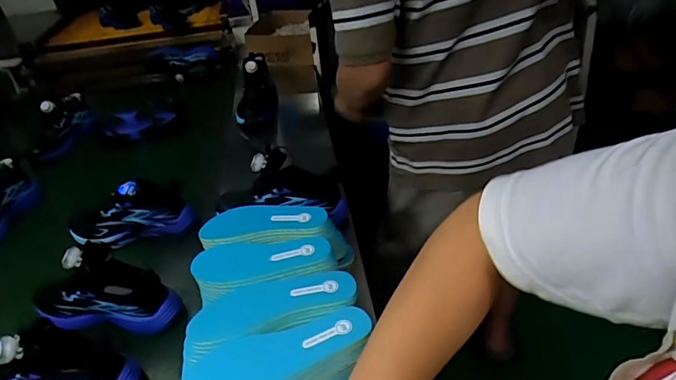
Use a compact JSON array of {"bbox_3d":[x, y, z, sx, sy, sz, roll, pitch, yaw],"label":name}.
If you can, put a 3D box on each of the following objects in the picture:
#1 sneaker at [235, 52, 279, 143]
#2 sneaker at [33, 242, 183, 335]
[{"bbox_3d":[-0.195,-0.228,1.076,0.093,0.096,0.220,-2,79,5],"label":"sneaker"},{"bbox_3d":[-0.338,0.136,0.633,0.206,0.113,0.070,8,40,6],"label":"sneaker"}]

